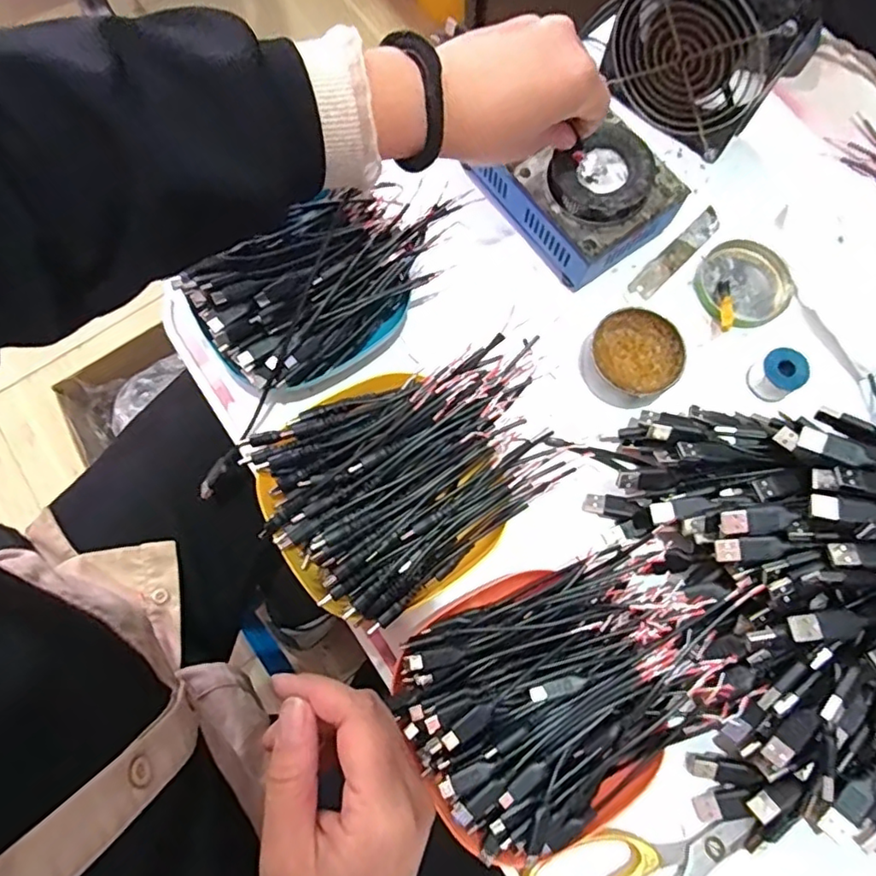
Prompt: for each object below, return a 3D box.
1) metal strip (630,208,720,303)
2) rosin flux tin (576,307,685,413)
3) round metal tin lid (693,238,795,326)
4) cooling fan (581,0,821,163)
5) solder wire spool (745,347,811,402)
[{"bbox_3d":[0.181,-0.140,0.443,0.095,0.004,0.018,-44,79,-9],"label":"metal strip"},{"bbox_3d":[0.134,-0.056,0.406,0.063,0.024,0.067,0,75,1],"label":"rosin flux tin"},{"bbox_3d":[0.224,-0.114,0.433,0.064,0.013,0.065,0,75,1],"label":"round metal tin lid"},{"bbox_3d":[0.186,-0.278,0.421,0.055,0.117,0.131,-44,79,-9],"label":"cooling fan"},{"bbox_3d":[0.232,-0.043,0.403,0.030,0.024,0.029,0,75,1],"label":"solder wire spool"}]

